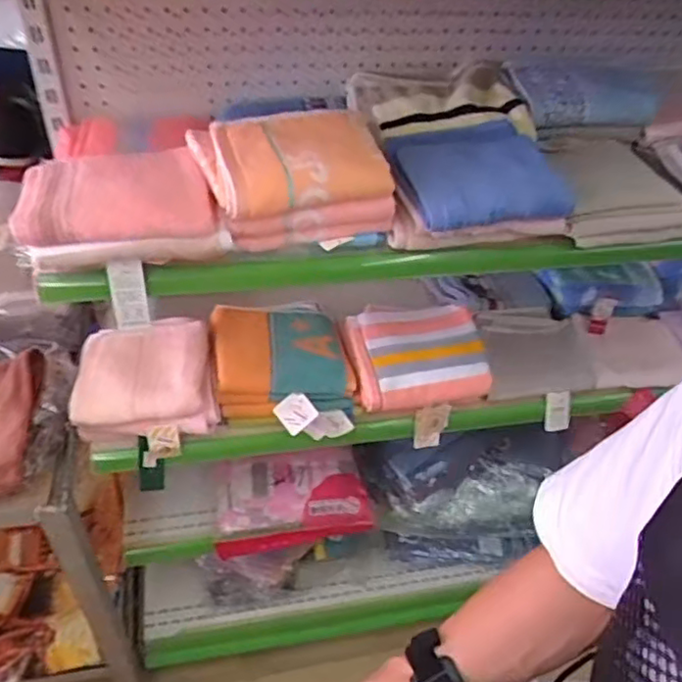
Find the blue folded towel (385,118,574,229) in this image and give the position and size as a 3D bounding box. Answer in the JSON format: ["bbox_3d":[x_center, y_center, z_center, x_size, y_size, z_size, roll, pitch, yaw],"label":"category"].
[{"bbox_3d":[0.167,-0.207,0.786,0.222,0.045,0.173,-10,45,-14],"label":"blue folded towel"}]

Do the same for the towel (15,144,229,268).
[{"bbox_3d":[-0.239,-0.151,0.695,0.200,0.065,0.155,-10,45,-15],"label":"towel"}]

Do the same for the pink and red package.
[{"bbox_3d":[-0.085,0.291,1.164,0.275,0.071,0.143,-5,44,-10],"label":"pink and red package"}]

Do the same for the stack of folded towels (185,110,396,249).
[{"bbox_3d":[-0.053,-0.192,0.738,0.215,0.089,0.151,-9,45,-14],"label":"stack of folded towels"}]

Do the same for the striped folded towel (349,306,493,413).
[{"bbox_3d":[0.119,0.015,0.999,0.205,0.054,0.172,-7,45,-12],"label":"striped folded towel"}]

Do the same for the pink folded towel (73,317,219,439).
[{"bbox_3d":[-0.285,0.046,0.934,0.193,0.090,0.171,-4,44,-9],"label":"pink folded towel"}]

